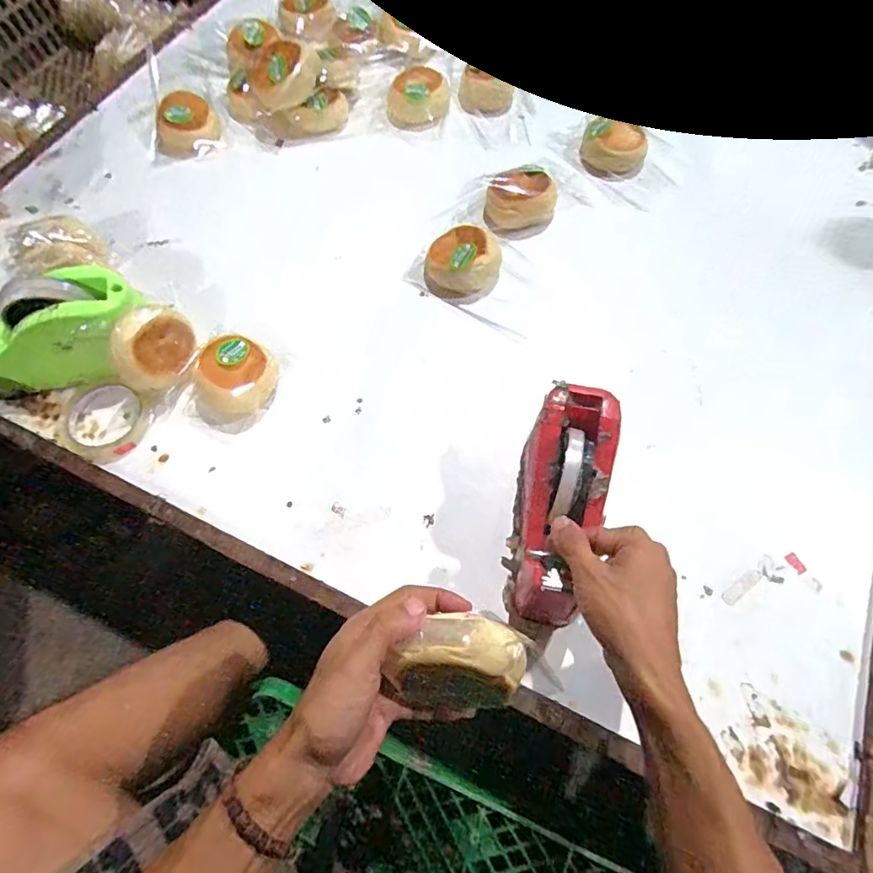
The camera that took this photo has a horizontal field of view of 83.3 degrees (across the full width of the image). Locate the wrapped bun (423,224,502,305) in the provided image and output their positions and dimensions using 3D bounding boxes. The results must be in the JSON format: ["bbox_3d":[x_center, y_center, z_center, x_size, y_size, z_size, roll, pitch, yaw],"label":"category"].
[{"bbox_3d":[0.033,-0.222,0.616,0.097,0.048,0.091,0,68,0],"label":"wrapped bun"}]

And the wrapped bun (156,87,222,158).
[{"bbox_3d":[-0.367,-0.459,0.720,0.098,0.041,0.082,-27,70,-10],"label":"wrapped bun"}]

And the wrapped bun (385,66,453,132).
[{"bbox_3d":[-0.027,-0.512,0.734,0.096,0.045,0.103,-4,68,-1],"label":"wrapped bun"}]

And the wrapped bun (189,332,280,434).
[{"bbox_3d":[-0.229,-0.062,0.552,0.087,0.047,0.105,31,71,12],"label":"wrapped bun"}]

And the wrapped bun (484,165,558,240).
[{"bbox_3d":[0.116,-0.319,0.659,0.092,0.050,0.105,10,68,4],"label":"wrapped bun"}]

